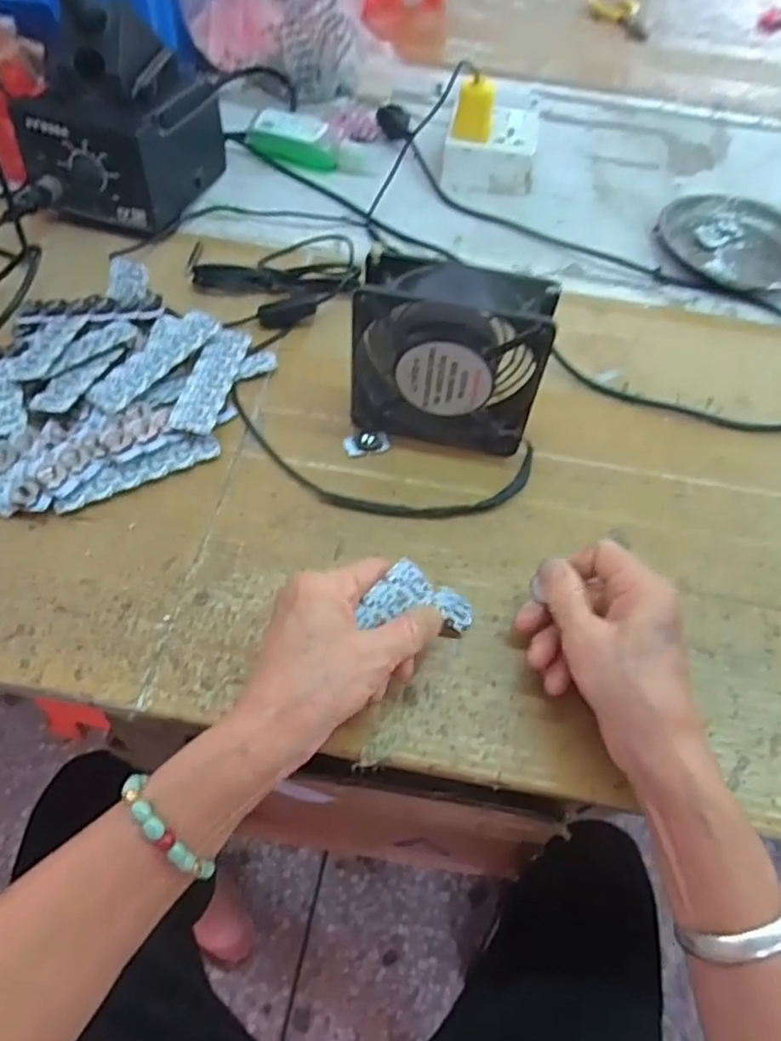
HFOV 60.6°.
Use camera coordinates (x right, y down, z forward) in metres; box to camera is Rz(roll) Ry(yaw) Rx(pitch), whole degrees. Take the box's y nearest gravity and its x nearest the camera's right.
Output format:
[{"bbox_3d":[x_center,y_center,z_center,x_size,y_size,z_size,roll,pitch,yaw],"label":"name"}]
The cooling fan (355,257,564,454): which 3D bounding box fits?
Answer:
[{"bbox_3d":[0.037,-0.103,0.434,0.117,0.116,0.041,11,57,3],"label":"cooling fan"}]

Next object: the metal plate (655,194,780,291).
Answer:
[{"bbox_3d":[0.319,-0.256,0.615,0.122,0.018,0.143,-35,66,-24],"label":"metal plate"}]

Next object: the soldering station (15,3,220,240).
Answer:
[{"bbox_3d":[-0.225,-0.341,0.560,0.112,0.132,0.138,17,57,7],"label":"soldering station"}]

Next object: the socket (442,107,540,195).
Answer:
[{"bbox_3d":[0.097,-0.364,0.655,0.087,0.044,0.081,7,57,0],"label":"socket"}]

